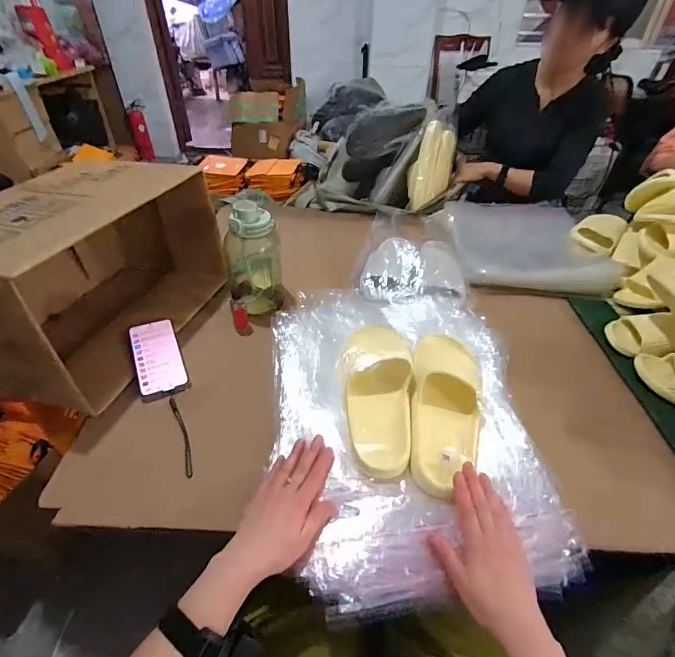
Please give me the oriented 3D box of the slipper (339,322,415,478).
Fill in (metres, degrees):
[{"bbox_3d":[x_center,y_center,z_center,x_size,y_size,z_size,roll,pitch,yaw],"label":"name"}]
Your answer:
[{"bbox_3d":[0.060,0.085,0.572,0.110,0.080,0.243,1,41,0],"label":"slipper"}]

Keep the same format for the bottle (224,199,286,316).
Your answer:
[{"bbox_3d":[-0.162,-0.129,0.752,0.106,0.206,0.095,-8,41,-10],"label":"bottle"}]

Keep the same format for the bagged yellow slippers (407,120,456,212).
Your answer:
[{"bbox_3d":[0.307,-0.538,1.252,0.072,0.227,0.250,23,45,23],"label":"bagged yellow slippers"}]

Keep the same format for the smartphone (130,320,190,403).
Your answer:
[{"bbox_3d":[-0.312,0.048,0.672,0.078,0.011,0.166,-15,56,-23],"label":"smartphone"}]

